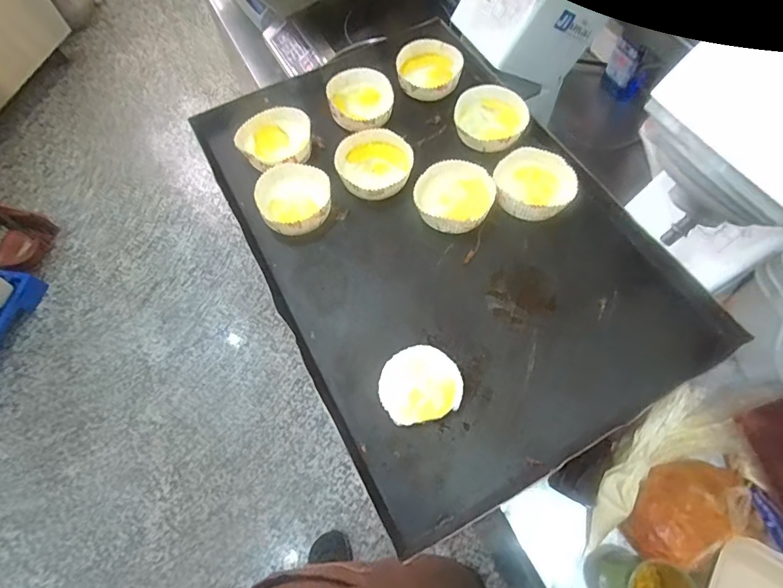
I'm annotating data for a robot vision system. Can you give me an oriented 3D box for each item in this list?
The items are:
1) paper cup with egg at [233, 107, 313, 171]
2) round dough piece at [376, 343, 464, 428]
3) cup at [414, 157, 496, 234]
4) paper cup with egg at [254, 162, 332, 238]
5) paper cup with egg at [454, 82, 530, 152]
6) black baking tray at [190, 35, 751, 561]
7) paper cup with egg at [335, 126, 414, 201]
[{"bbox_3d":[-0.150,-0.199,0.590,0.092,0.032,0.092,-1,63,2],"label":"paper cup with egg"},{"bbox_3d":[0.029,0.088,0.457,0.080,0.008,0.074,-1,63,2],"label":"round dough piece"},{"bbox_3d":[0.075,-0.118,0.544,0.088,0.027,0.086,-1,63,2],"label":"cup"},{"bbox_3d":[-0.117,-0.117,0.550,0.087,0.030,0.091,-1,63,2],"label":"paper cup with egg"},{"bbox_3d":[0.129,-0.229,0.598,0.092,0.034,0.089,-1,63,2],"label":"paper cup with egg"},{"bbox_3d":[0.033,-0.098,0.550,0.406,0.040,0.621,-27,63,-11],"label":"black baking tray"},{"bbox_3d":[-0.023,-0.163,0.571,0.094,0.026,0.094,-1,63,2],"label":"paper cup with egg"}]

